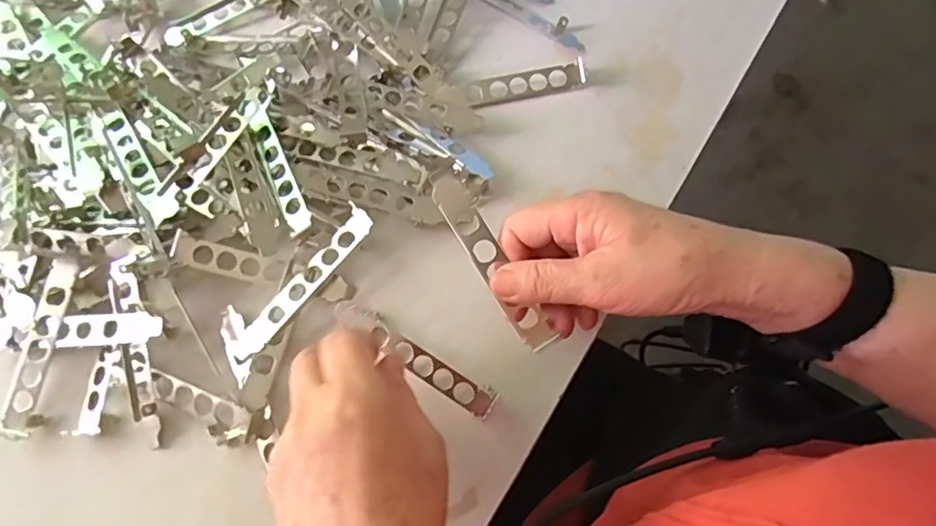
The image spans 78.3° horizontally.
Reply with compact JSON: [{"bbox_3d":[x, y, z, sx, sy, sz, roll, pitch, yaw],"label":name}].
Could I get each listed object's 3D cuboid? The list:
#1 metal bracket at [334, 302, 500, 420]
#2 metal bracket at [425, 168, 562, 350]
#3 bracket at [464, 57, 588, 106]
[{"bbox_3d":[-0.035,0.058,0.369,0.119,0.010,0.020,33,74,12],"label":"metal bracket"},{"bbox_3d":[0.013,-0.001,0.338,0.019,0.004,0.120,-32,91,4],"label":"metal bracket"},{"bbox_3d":[0.045,-0.137,0.439,0.094,0.012,0.022,-13,70,-4],"label":"bracket"}]

